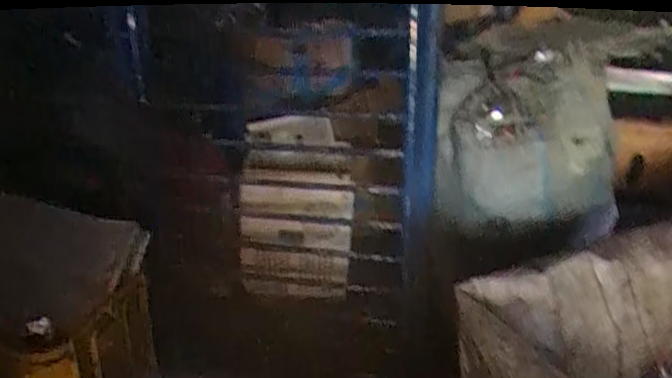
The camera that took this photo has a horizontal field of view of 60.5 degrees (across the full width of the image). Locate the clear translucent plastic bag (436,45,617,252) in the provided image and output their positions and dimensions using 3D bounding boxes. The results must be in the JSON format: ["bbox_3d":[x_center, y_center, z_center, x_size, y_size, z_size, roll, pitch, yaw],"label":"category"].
[{"bbox_3d":[0.360,-0.072,1.084,0.327,0.328,0.187,-5,23,-6],"label":"clear translucent plastic bag"}]

